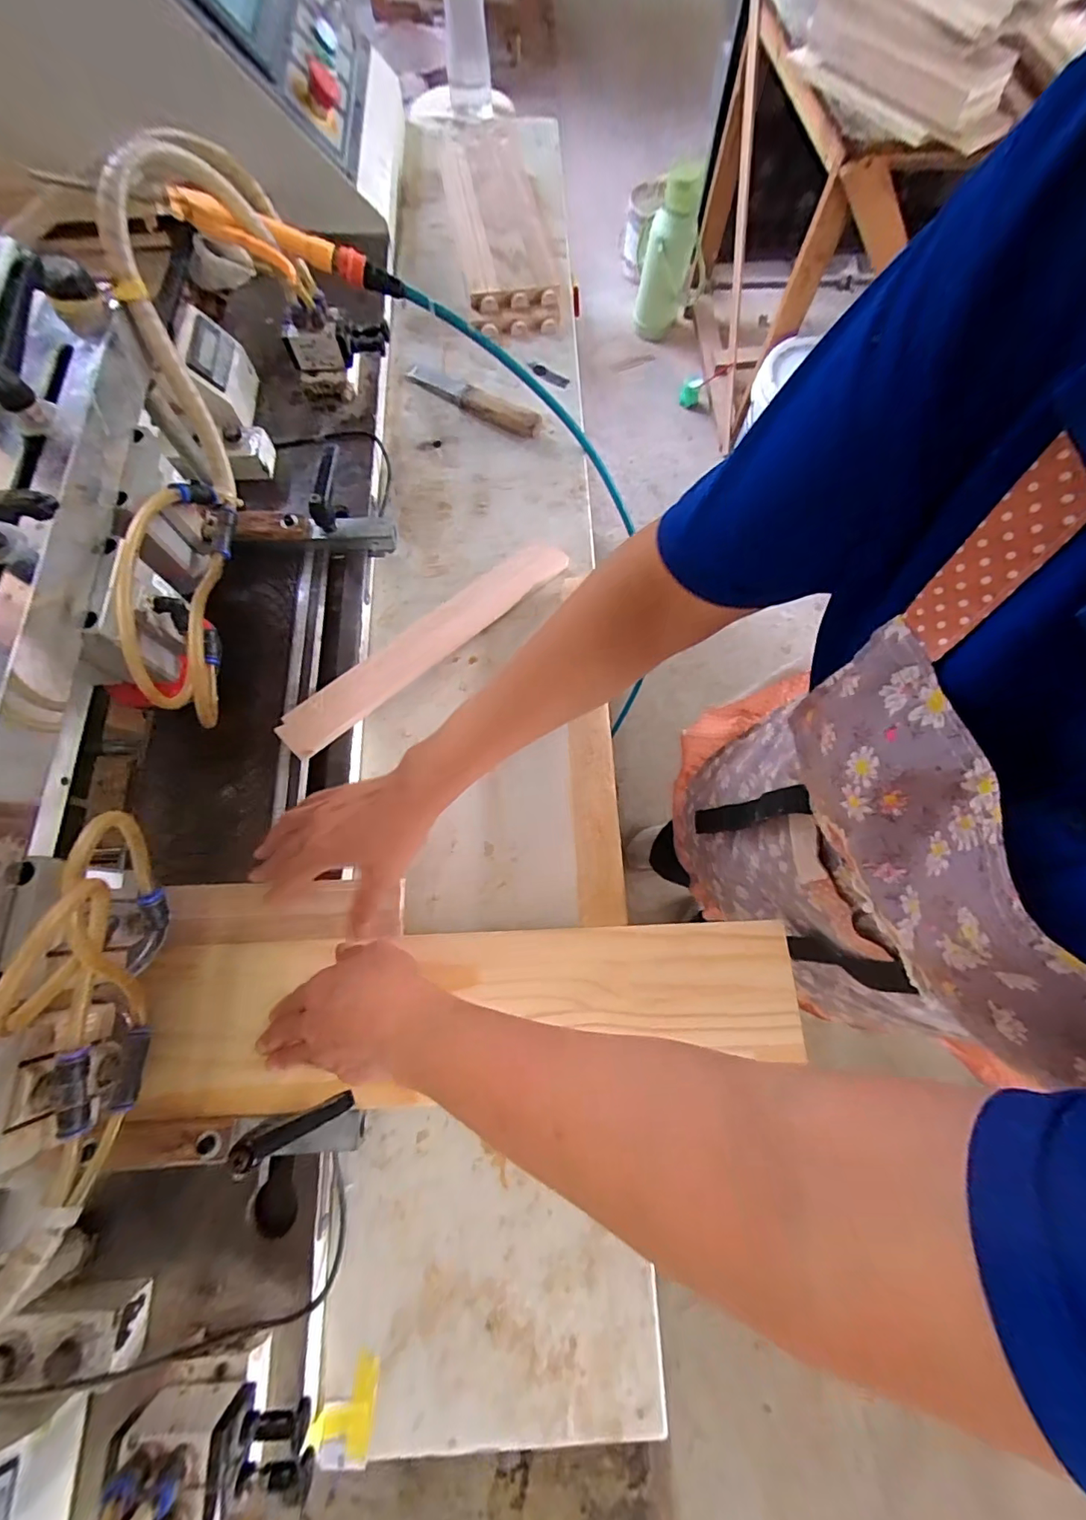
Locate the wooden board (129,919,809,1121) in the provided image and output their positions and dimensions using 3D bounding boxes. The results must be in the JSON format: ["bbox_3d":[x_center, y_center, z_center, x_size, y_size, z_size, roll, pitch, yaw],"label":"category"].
[{"bbox_3d":[-0.051,0.193,0.402,0.499,0.013,0.118,-4,73,-3],"label":"wooden board"}]

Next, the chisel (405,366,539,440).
[{"bbox_3d":[-0.093,-0.446,0.628,0.191,0.019,0.039,29,74,7],"label":"chisel"}]

